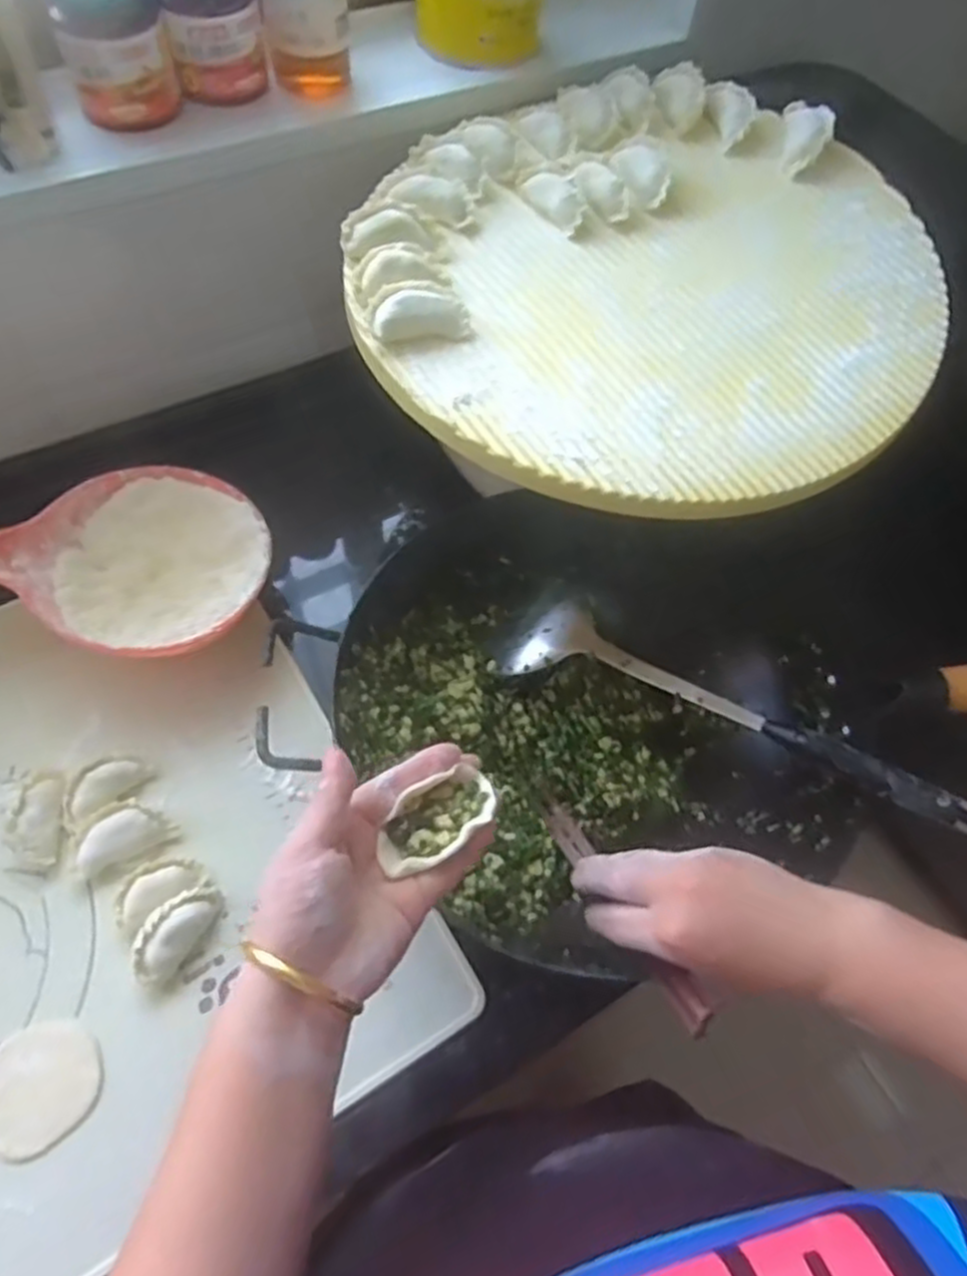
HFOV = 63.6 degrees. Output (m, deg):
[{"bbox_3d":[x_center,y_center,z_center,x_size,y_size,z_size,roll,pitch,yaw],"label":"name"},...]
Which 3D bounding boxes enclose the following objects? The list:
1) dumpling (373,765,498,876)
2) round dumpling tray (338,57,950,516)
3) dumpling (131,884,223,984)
[{"bbox_3d":[-0.021,0.090,0.386,0.061,0.015,0.033,-32,66,-15],"label":"dumpling"},{"bbox_3d":[0.113,-0.252,0.523,0.367,0.038,0.383,0,62,0],"label":"round dumpling tray"},{"bbox_3d":[-0.193,0.183,0.489,0.027,0.023,0.063,33,61,12],"label":"dumpling"}]

